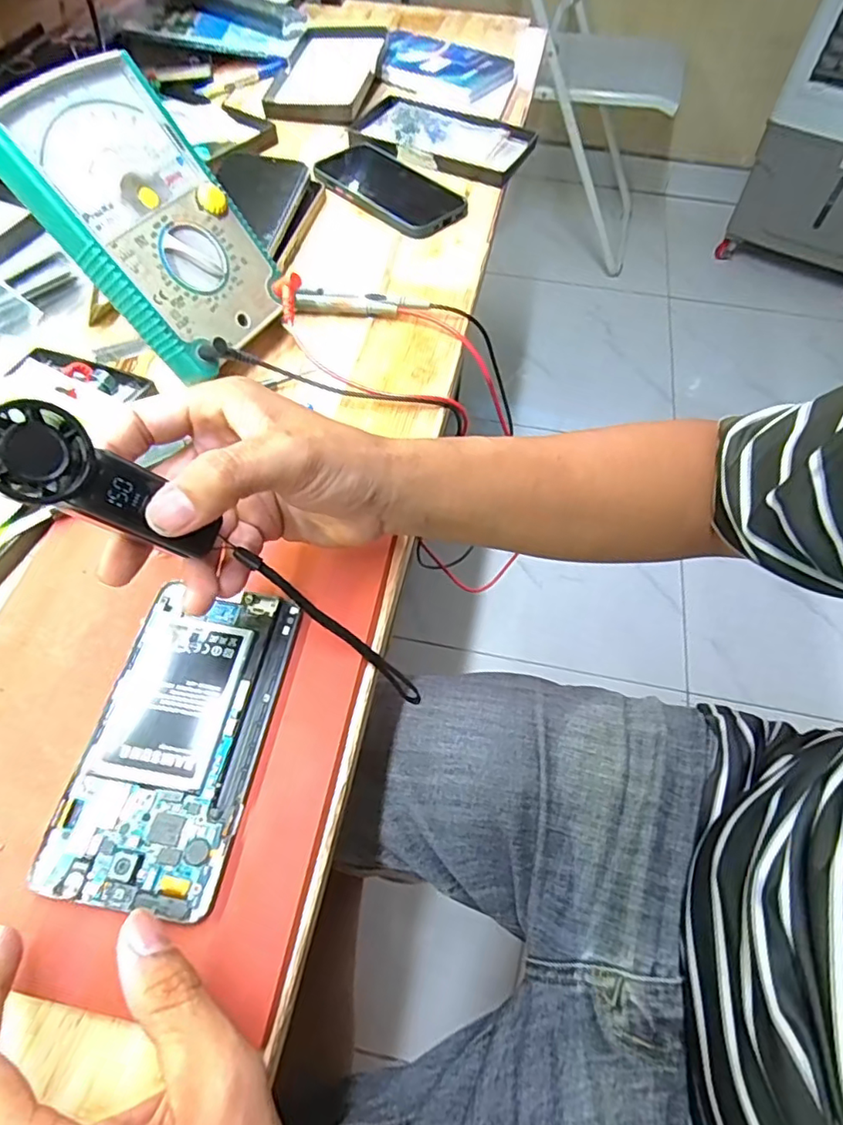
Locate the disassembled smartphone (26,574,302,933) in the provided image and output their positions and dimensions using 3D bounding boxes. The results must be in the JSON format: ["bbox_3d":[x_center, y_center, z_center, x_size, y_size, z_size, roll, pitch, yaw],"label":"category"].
[{"bbox_3d":[-0.114,0.078,0.272,0.078,0.014,0.145,9,59,4],"label":"disassembled smartphone"}]

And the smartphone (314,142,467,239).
[{"bbox_3d":[-0.027,-0.356,0.542,0.148,0.008,0.085,38,65,19],"label":"smartphone"}]

